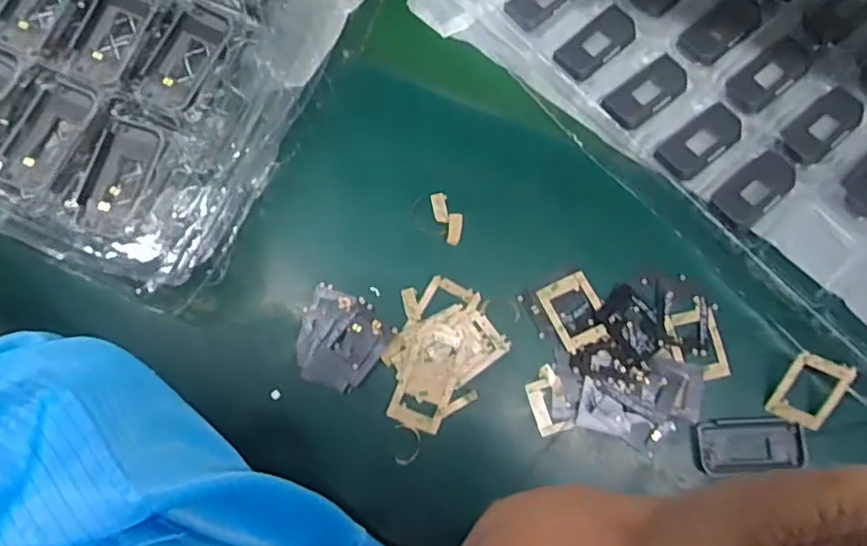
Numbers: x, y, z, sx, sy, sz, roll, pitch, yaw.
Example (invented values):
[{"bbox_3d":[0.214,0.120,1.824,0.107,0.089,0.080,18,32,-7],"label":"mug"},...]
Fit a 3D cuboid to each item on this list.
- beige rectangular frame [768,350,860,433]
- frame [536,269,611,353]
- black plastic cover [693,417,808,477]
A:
[{"bbox_3d":[0.274,0.086,0.447,0.040,0.008,0.053,25,108,9],"label":"beige rectangular frame"},{"bbox_3d":[0.108,0.029,0.466,0.040,0.008,0.053,-24,79,-6],"label":"frame"},{"bbox_3d":[0.231,0.125,0.449,0.078,0.005,0.039,-5,77,-2],"label":"black plastic cover"}]

